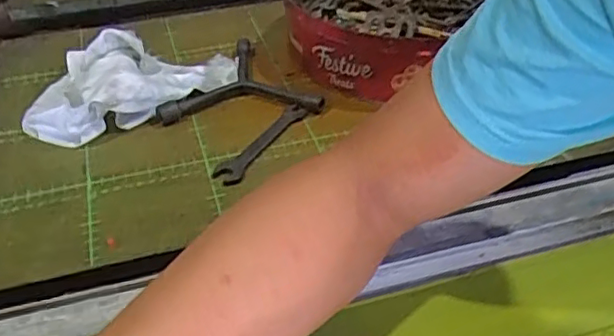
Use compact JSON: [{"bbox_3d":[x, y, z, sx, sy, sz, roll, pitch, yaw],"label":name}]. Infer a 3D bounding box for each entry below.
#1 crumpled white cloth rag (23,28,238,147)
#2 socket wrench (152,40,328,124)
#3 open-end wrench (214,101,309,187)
[{"bbox_3d":[-0.168,-0.088,0.611,0.214,0.058,0.089,-18,42,-18],"label":"crumpled white cloth rag"},{"bbox_3d":[-0.069,-0.094,0.644,0.156,0.020,0.132,-4,40,-3],"label":"socket wrench"},{"bbox_3d":[-0.042,-0.024,0.566,0.025,0.011,0.122,20,44,24],"label":"open-end wrench"}]

